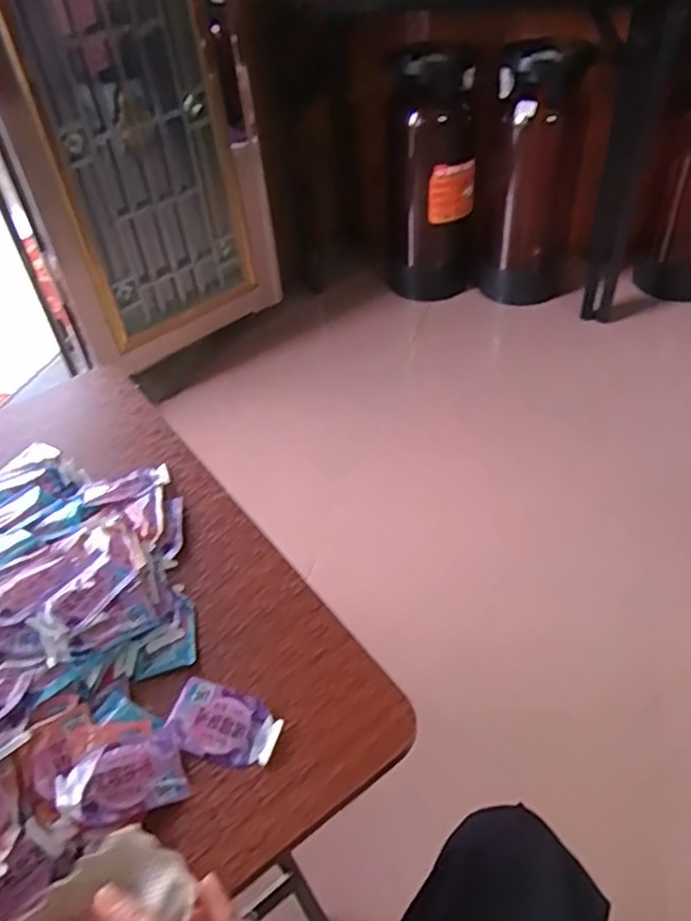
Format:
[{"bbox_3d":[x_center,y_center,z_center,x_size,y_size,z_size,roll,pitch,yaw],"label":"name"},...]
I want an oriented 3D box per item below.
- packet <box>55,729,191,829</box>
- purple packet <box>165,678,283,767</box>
[{"bbox_3d":[-0.144,0.206,0.430,0.074,0.013,0.049,-6,52,-27],"label":"packet"},{"bbox_3d":[-0.084,0.183,0.460,0.077,0.008,0.045,12,46,18],"label":"purple packet"}]

